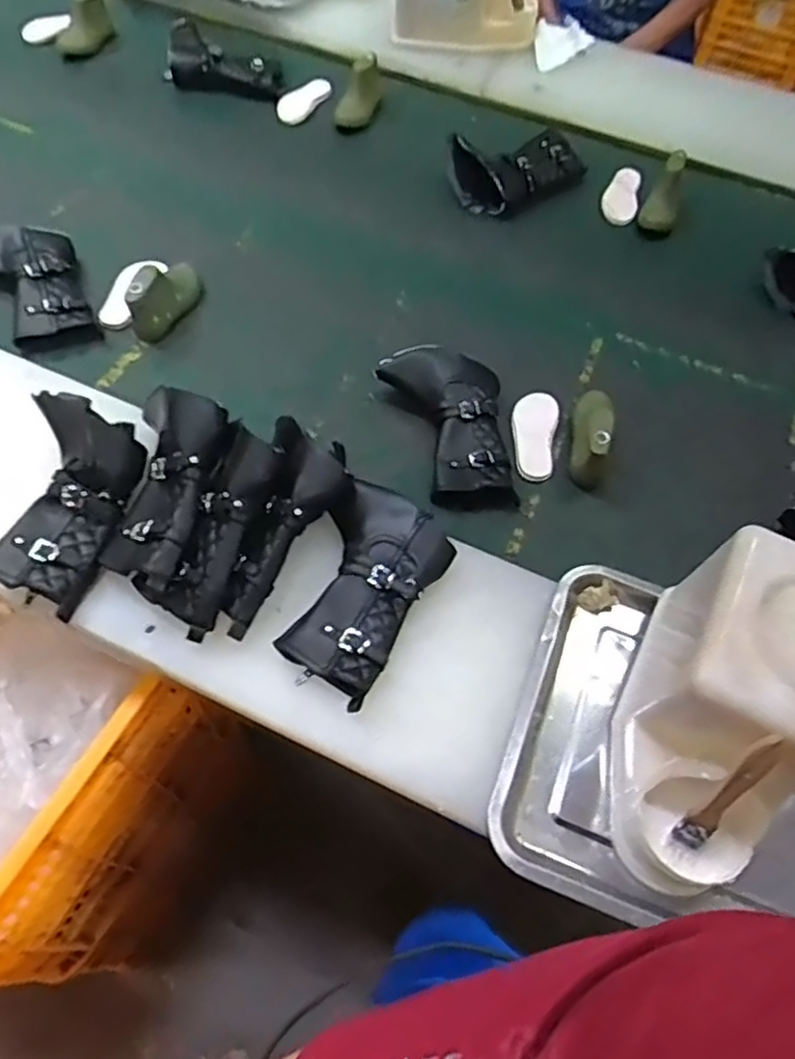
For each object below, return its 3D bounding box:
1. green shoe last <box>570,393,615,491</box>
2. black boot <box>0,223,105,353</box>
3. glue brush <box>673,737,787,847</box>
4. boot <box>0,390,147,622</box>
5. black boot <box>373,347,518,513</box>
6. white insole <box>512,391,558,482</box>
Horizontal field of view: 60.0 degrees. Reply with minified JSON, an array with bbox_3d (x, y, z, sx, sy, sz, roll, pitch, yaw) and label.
[{"bbox_3d":[0.229,-0.119,0.817,0.036,0.074,0.130,10,59,4],"label":"green shoe last"},{"bbox_3d":[-0.480,-0.302,0.891,0.148,0.068,0.206,-20,62,-14],"label":"black boot"},{"bbox_3d":[0.235,0.188,0.491,0.021,0.123,0.010,28,32,14],"label":"glue brush"},{"bbox_3d":[-0.316,-0.026,0.657,0.108,0.058,0.206,9,73,3],"label":"boot"},{"bbox_3d":[0.075,-0.120,0.812,0.129,0.057,0.216,-16,73,-12],"label":"black boot"},{"bbox_3d":[0.165,-0.116,0.837,0.051,0.012,0.128,10,59,3],"label":"white insole"}]

